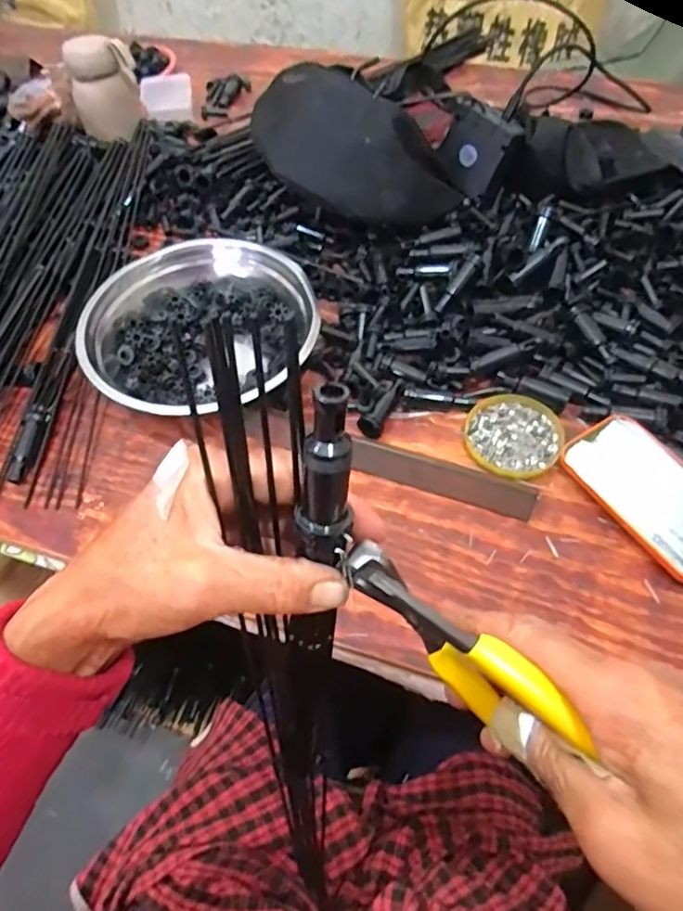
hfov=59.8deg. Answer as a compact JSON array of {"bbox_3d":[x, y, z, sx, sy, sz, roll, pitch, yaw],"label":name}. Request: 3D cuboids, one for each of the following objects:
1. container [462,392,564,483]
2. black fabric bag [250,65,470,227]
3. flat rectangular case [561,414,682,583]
[{"bbox_3d":[0.155,-0.019,0.532,0.083,0.009,0.083,-2,57,2],"label":"container"},{"bbox_3d":[0.015,-0.327,0.647,0.239,0.122,0.072,29,24,-4],"label":"black fabric bag"},{"bbox_3d":[0.254,0.031,0.482,0.078,0.018,0.144,-27,59,-14],"label":"flat rectangular case"}]

